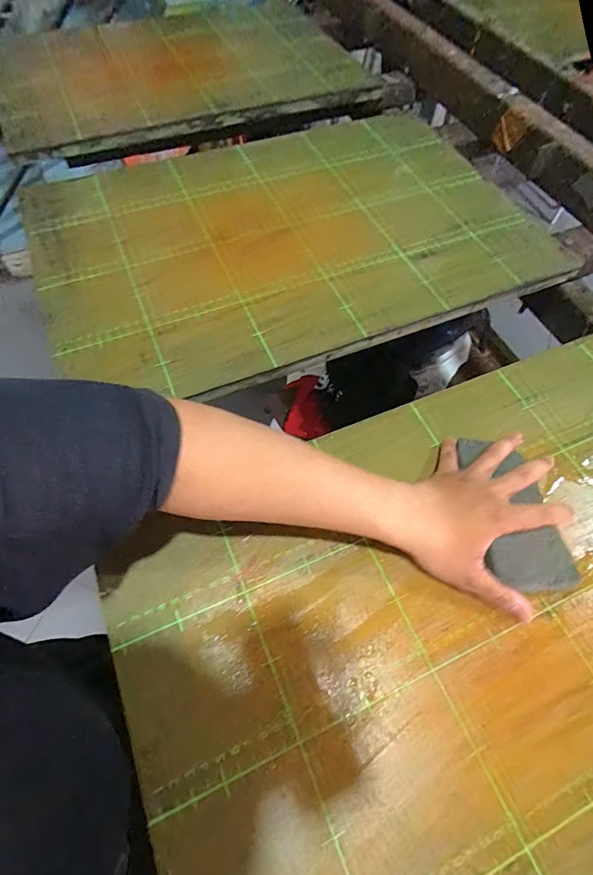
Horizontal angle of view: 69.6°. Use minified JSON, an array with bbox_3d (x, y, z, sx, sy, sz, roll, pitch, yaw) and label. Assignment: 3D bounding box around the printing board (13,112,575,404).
[{"bbox_3d":[-0.019,-0.255,0.519,0.561,0.013,0.385,-21,64,-11],"label":"printing board"}]

